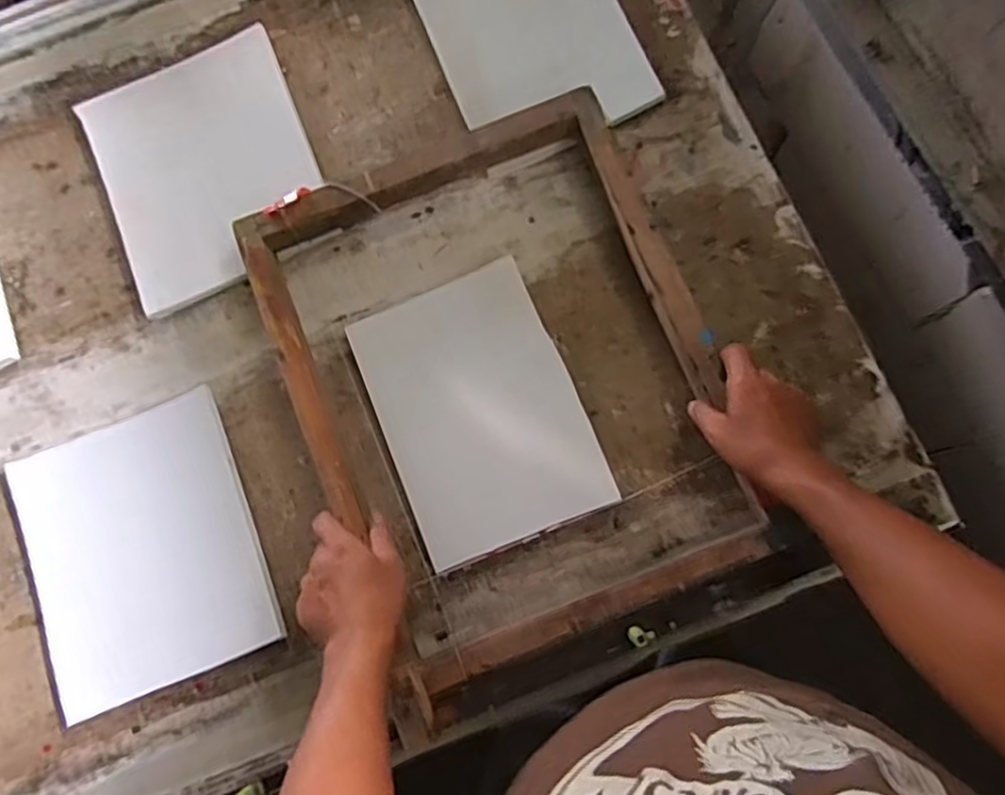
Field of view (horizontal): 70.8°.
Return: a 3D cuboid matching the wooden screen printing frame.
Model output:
[{"bbox_3d":[0.003,-0.012,0.686,0.393,0.064,0.515,-21,80,-5],"label":"wooden screen printing frame"}]

